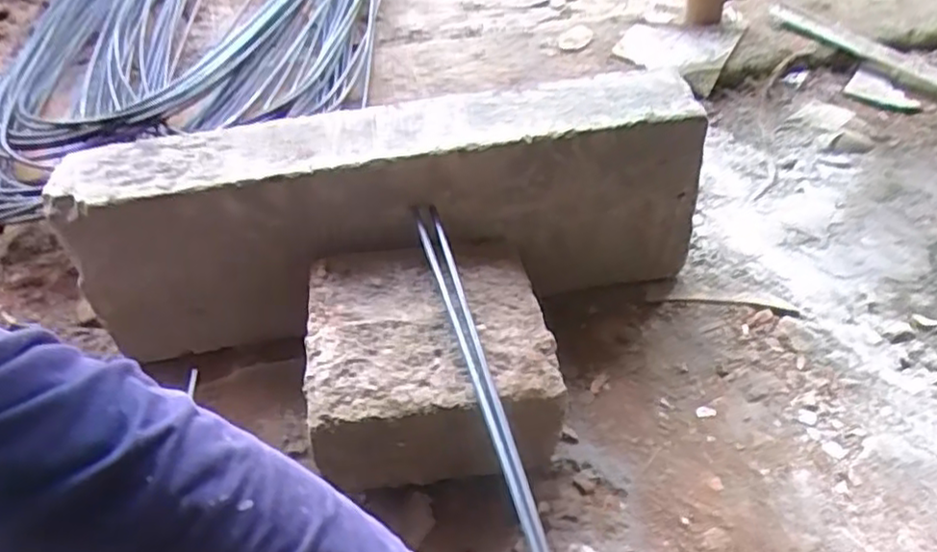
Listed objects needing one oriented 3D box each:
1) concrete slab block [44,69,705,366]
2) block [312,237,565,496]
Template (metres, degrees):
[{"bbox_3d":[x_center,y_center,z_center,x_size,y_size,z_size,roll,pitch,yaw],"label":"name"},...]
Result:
[{"bbox_3d":[-0.076,-0.056,0.711,0.589,0.210,0.135,-5,45,1],"label":"concrete slab block"},{"bbox_3d":[-0.033,0.066,0.605,0.194,0.093,0.197,-10,43,-4],"label":"block"}]

